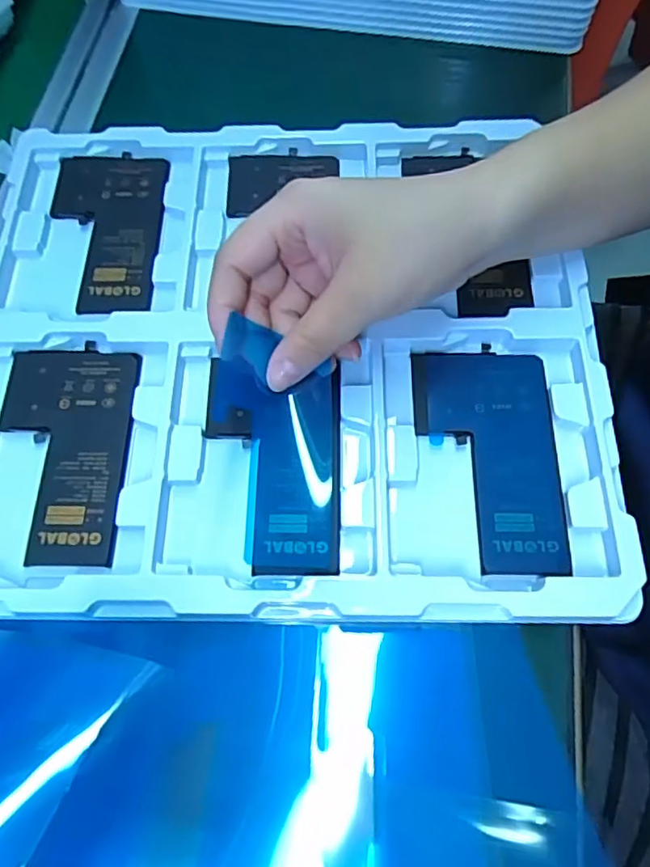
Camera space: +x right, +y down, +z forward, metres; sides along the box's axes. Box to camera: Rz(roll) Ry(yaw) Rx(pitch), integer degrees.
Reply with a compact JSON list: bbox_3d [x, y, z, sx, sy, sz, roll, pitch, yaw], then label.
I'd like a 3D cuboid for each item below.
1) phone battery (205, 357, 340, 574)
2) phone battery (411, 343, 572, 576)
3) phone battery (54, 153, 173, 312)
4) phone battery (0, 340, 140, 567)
[{"bbox_3d":[-0.024,0.015,0.269,0.061,0.008,0.096,1,78,-2],"label":"phone battery"},{"bbox_3d":[0.076,0.010,0.276,0.063,0.005,0.110,0,68,2],"label":"phone battery"},{"bbox_3d":[-0.125,-0.117,0.334,0.065,0.005,0.115,-5,68,0],"label":"phone battery"},{"bbox_3d":[-0.127,0.008,0.282,0.065,0.004,0.110,-2,68,1],"label":"phone battery"}]

